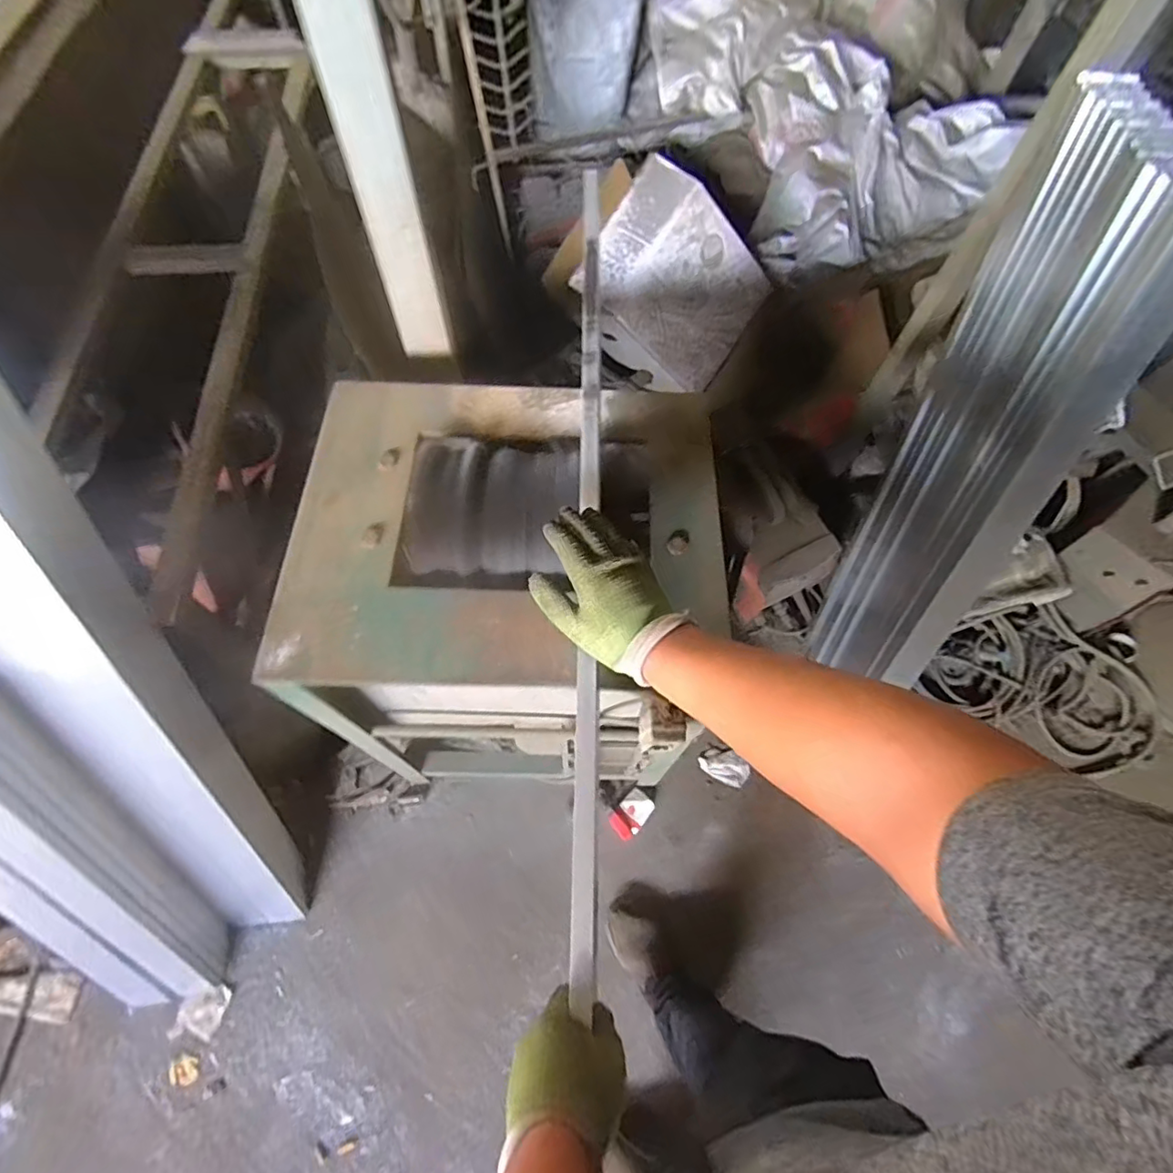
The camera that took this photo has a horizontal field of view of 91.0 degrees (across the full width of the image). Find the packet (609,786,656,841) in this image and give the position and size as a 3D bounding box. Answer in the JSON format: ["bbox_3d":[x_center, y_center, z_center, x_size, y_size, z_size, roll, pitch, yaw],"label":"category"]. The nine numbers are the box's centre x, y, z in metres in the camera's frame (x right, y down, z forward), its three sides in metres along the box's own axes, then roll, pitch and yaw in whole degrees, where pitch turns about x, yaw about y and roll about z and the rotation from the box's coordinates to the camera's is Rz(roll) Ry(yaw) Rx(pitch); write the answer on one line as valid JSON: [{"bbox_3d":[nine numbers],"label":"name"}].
[{"bbox_3d":[0.105,0.526,1.333,0.073,0.010,0.104,43,74,-1],"label":"packet"}]

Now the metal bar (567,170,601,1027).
[{"bbox_3d":[0.002,-0.111,0.667,0.024,0.030,1.005,1,71,-1],"label":"metal bar"}]

